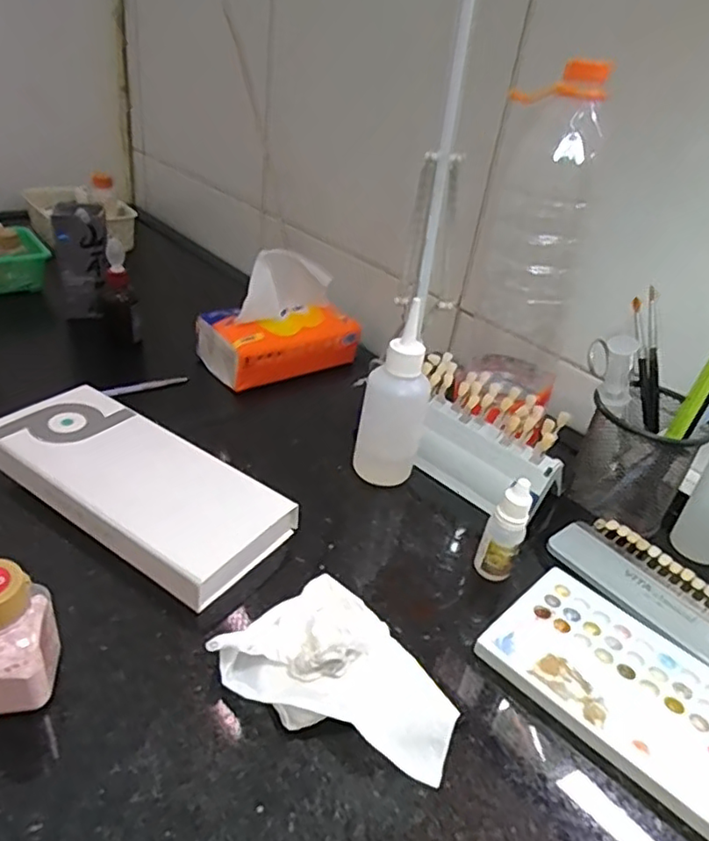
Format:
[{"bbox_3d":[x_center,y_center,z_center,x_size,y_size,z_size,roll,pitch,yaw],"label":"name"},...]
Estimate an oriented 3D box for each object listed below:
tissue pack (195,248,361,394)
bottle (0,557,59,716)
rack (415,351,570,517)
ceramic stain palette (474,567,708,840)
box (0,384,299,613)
[{"bbox_3d":[-0.087,-0.128,0.732,0.176,0.127,0.092,-17,42,-34],"label":"tissue pack"},{"bbox_3d":[-0.166,0.103,0.287,0.041,0.076,0.037,-3,35,-18],"label":"bottle"},{"bbox_3d":[0.096,0.013,0.481,0.133,0.070,0.065,33,40,32],"label":"rack"},{"bbox_3d":[0.157,0.150,0.343,0.097,0.010,0.151,-24,46,-40],"label":"ceramic stain palette"},{"bbox_3d":[-0.153,0.042,0.423,0.217,0.032,0.097,23,37,24],"label":"box"}]

